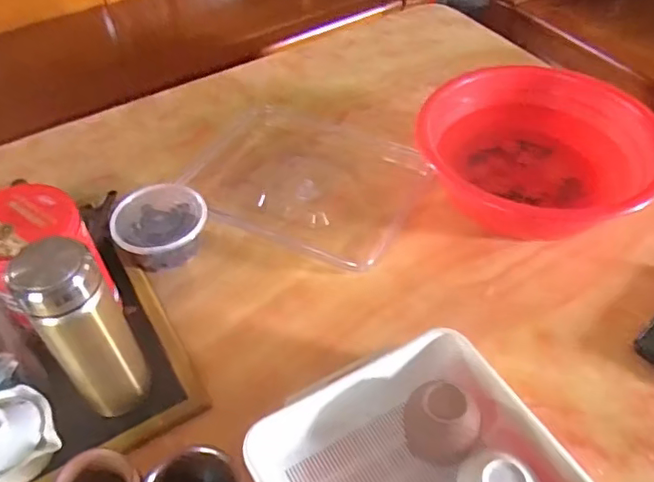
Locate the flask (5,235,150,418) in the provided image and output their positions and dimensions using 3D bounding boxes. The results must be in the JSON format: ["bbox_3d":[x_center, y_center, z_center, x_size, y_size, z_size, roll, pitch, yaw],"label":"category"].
[{"bbox_3d":[-0.217,0.084,0.529,0.066,0.187,0.061,35,58,29],"label":"flask"}]

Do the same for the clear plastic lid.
[{"bbox_3d":[-0.024,-0.092,0.807,0.296,0.012,0.246,21,51,16],"label":"clear plastic lid"}]

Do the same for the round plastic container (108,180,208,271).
[{"bbox_3d":[-0.201,-0.017,0.710,0.105,0.054,0.114,-1,48,1],"label":"round plastic container"}]

